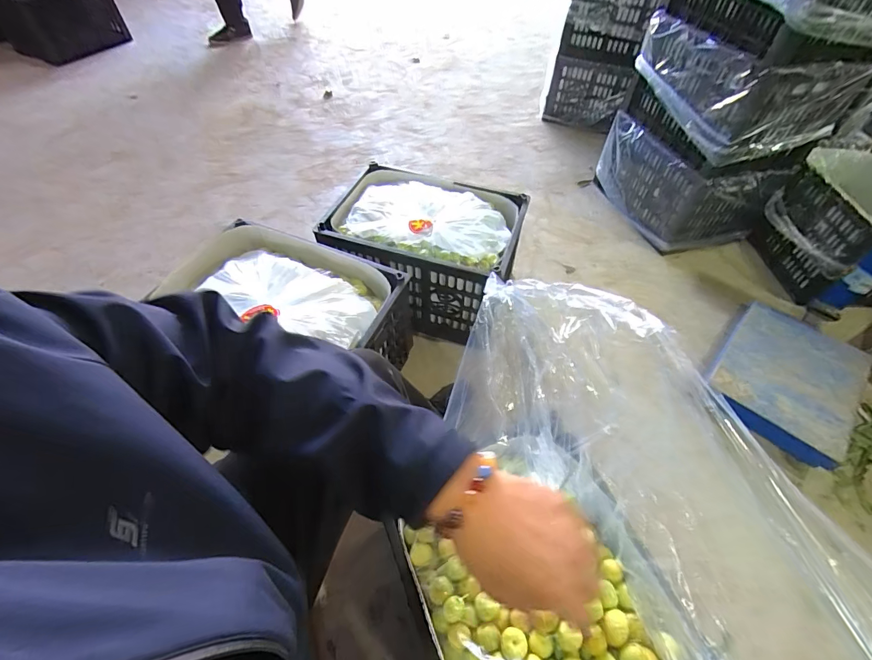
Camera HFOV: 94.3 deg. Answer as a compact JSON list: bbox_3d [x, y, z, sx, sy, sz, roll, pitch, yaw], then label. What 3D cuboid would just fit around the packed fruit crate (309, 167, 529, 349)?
[{"bbox_3d":[-0.028,-0.222,1.169,0.483,0.267,0.353,19,55,12],"label":"packed fruit crate"}]

